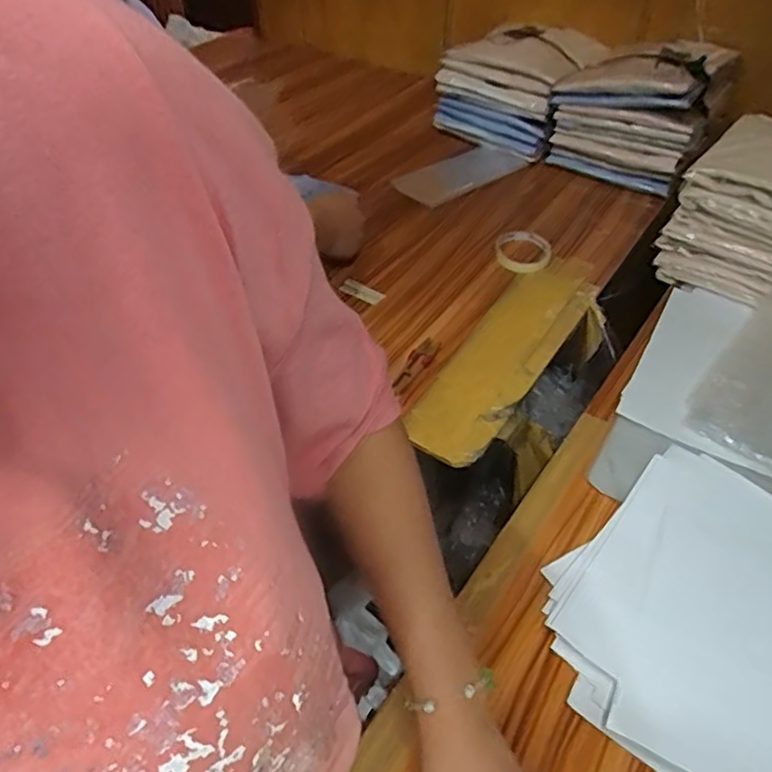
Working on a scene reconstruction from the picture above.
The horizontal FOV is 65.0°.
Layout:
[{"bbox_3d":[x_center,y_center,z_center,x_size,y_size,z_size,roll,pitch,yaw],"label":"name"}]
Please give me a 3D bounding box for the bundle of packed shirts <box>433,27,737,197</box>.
[{"bbox_3d":[0.333,-0.498,1.047,0.428,0.155,0.226,27,51,25],"label":"bundle of packed shirts"}]

